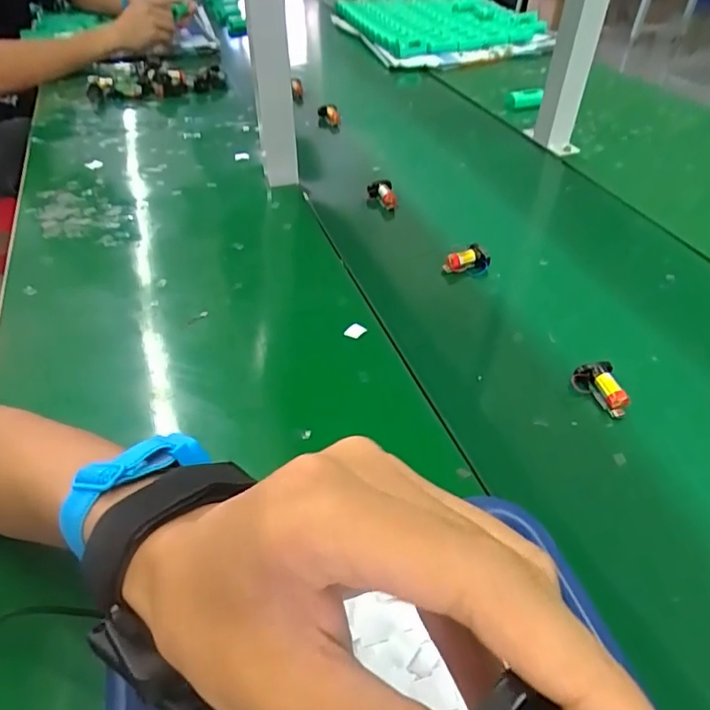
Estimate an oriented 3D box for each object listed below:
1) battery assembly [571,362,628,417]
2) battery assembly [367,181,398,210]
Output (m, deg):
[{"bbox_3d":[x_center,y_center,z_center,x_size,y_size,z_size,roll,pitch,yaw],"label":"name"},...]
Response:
[{"bbox_3d":[0.208,0.030,0.458,0.032,0.023,0.046,-3,44,-5],"label":"battery assembly"},{"bbox_3d":[0.039,-0.214,0.719,0.026,0.024,0.049,-19,47,-20],"label":"battery assembly"}]

